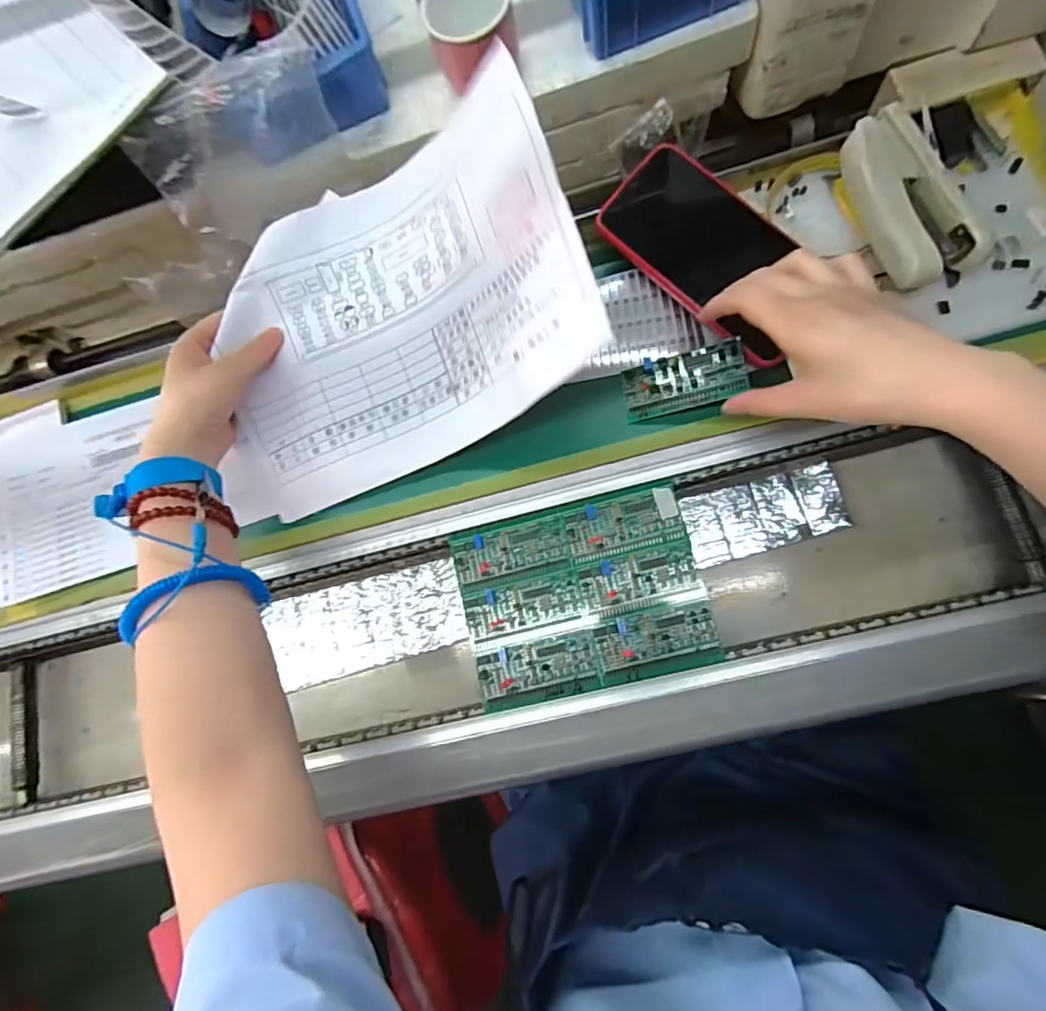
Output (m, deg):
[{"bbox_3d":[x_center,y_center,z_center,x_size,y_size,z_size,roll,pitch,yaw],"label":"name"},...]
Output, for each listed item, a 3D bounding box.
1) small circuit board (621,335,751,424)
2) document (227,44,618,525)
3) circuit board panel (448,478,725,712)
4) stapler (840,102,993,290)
[{"bbox_3d":[0.110,-0.086,0.387,0.081,0.007,0.040,-14,84,19],"label":"small circuit board"},{"bbox_3d":[-0.102,-0.129,0.398,0.307,0.043,0.204,-22,85,21],"label":"document"},{"bbox_3d":[0.041,0.063,0.395,0.163,0.015,0.126,-15,78,6],"label":"circuit board panel"},{"bbox_3d":[0.247,-0.199,0.365,0.051,0.035,0.114,-24,84,5],"label":"stapler"}]

